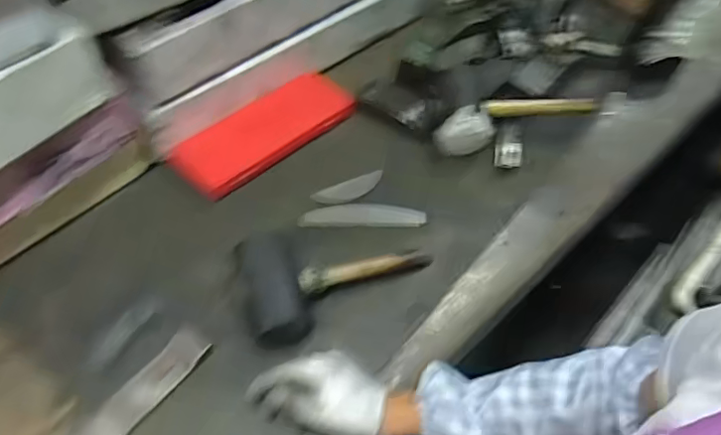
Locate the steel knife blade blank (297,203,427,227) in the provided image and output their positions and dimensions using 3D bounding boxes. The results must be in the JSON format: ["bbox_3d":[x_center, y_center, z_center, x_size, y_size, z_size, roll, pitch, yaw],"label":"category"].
[{"bbox_3d":[0.003,-0.004,0.732,0.163,0.009,0.034,1,54,-5],"label":"steel knife blade blank"}]

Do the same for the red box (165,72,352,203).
[{"bbox_3d":[-0.128,-0.124,0.780,0.094,0.036,0.272,40,60,21],"label":"red box"}]

